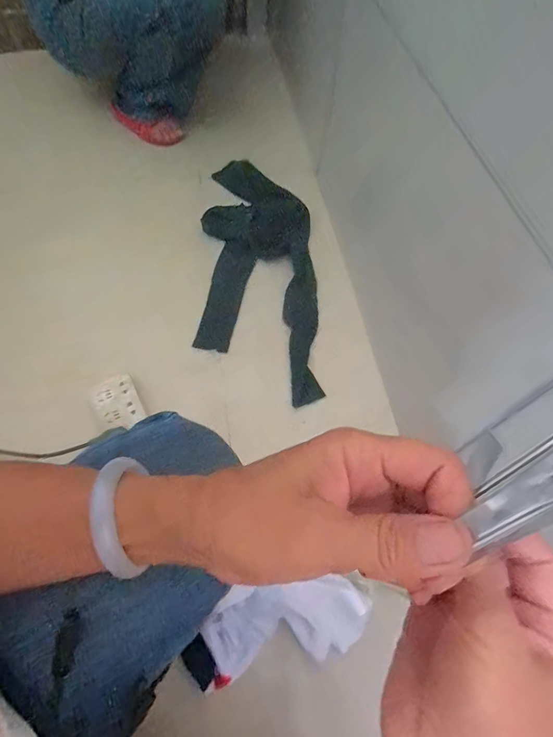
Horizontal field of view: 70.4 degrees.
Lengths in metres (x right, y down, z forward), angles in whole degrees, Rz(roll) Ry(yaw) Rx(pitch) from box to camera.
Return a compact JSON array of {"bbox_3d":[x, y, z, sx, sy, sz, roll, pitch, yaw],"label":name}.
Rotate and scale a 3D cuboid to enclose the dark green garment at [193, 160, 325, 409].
[{"bbox_3d":[-0.045,-0.229,0.854,0.234,0.045,0.537,4,68,-13],"label":"dark green garment"}]

